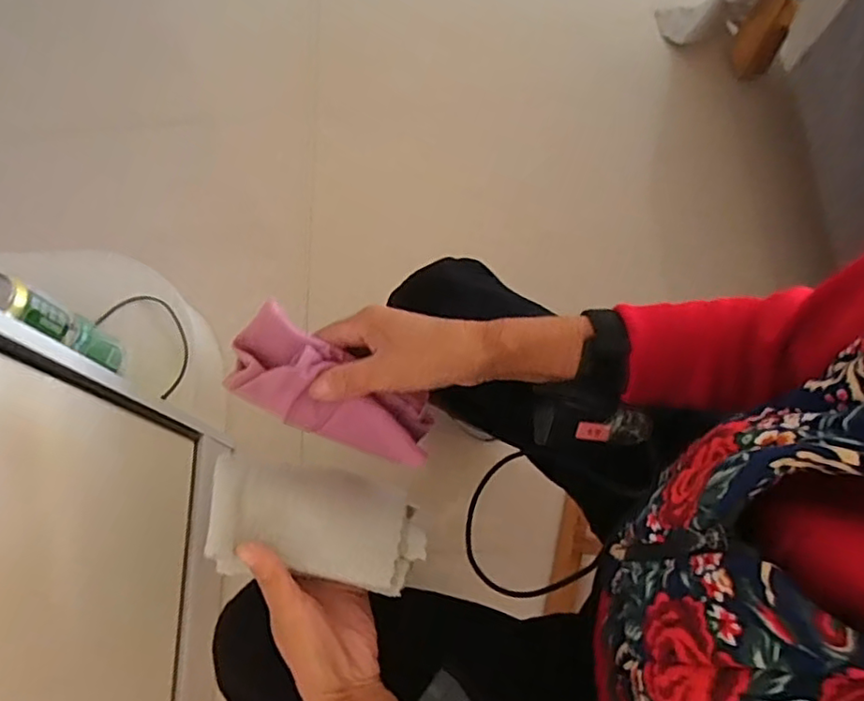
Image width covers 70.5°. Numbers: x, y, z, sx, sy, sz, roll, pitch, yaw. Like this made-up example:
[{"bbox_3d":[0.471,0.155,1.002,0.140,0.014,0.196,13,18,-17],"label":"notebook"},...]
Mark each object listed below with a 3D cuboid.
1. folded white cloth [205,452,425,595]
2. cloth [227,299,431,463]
[{"bbox_3d":[-0.081,0.121,0.433,0.148,0.022,0.088,18,50,-10],"label":"folded white cloth"},{"bbox_3d":[-0.070,0.032,0.427,0.144,0.045,0.060,31,74,-11],"label":"cloth"}]

